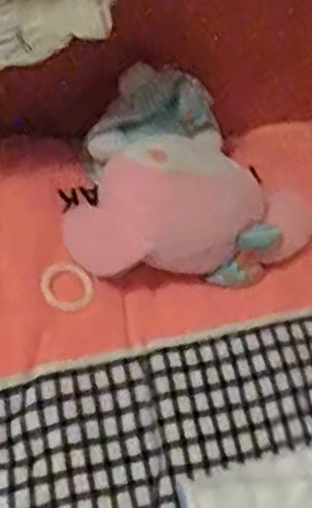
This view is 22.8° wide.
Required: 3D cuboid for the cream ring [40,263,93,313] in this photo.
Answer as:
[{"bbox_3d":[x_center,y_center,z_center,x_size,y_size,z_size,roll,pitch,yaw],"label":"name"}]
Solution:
[{"bbox_3d":[-0.084,0.032,0.727,0.051,0.004,0.051,14,55,-21],"label":"cream ring"}]

